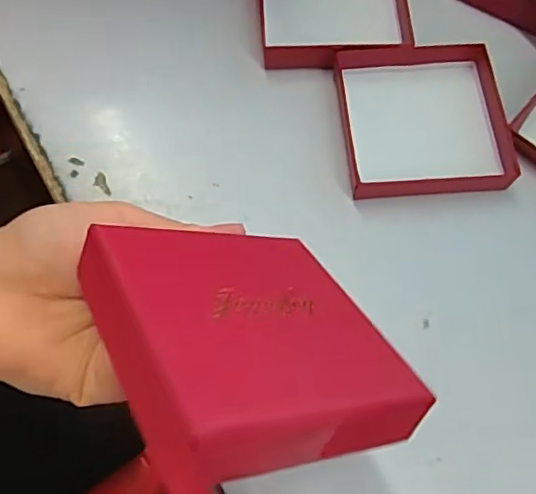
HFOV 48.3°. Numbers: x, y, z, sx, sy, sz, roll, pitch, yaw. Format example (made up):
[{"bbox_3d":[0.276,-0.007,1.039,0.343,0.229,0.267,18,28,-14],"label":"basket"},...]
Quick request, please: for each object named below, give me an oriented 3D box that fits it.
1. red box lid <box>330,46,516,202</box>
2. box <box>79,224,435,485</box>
[{"bbox_3d":[0.092,-0.074,0.353,0.094,0.022,0.091,-3,68,-2],"label":"red box lid"},{"bbox_3d":[-0.009,0.027,0.191,0.095,0.021,0.088,-1,37,-38],"label":"box"}]

